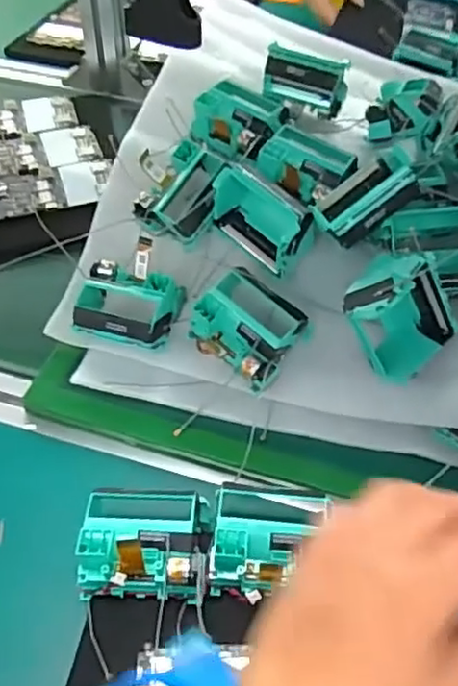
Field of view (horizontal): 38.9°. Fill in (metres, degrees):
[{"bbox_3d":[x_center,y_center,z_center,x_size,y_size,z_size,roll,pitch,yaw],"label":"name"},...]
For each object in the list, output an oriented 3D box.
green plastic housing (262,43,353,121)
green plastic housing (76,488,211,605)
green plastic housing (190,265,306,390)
[{"bbox_3d":[0.065,-0.218,0.549,0.070,0.056,0.025,6,47,3],"label":"green plastic housing"},{"bbox_3d":[-0.047,0.115,0.360,0.070,0.043,0.043,3,47,0],"label":"green plastic housing"},{"bbox_3d":[0.014,-0.011,0.442,0.067,0.040,0.062,32,75,19],"label":"green plastic housing"}]

